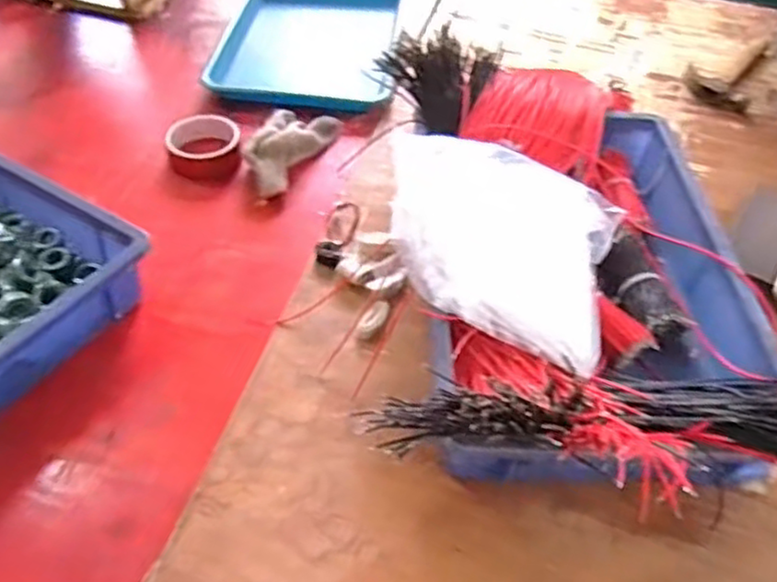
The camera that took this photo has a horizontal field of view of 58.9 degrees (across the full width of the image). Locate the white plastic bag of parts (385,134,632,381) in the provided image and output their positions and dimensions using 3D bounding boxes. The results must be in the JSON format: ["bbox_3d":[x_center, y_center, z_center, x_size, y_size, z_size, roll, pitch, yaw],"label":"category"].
[{"bbox_3d":[0.097,-0.050,0.613,0.217,0.063,0.190,16,48,10],"label":"white plastic bag of parts"}]

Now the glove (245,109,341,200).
[{"bbox_3d":[-0.127,-0.177,0.811,0.079,0.043,0.159,21,49,14],"label":"glove"}]

